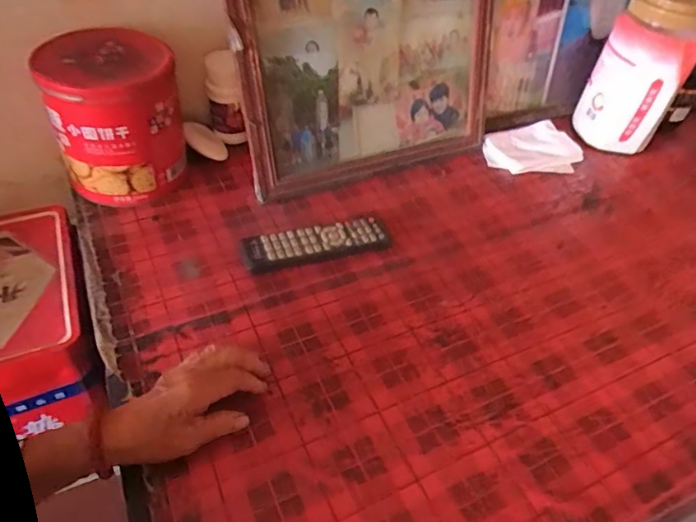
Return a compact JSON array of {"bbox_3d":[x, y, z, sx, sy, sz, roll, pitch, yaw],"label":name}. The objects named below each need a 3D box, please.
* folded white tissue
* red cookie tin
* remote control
[{"bbox_3d":[0.296,-0.183,0.813,0.158,0.010,0.108,-7,59,-8],"label":"folded white tissue"},{"bbox_3d":[-0.273,-0.171,0.608,0.134,0.168,0.119,-6,46,-12],"label":"red cookie tin"},{"bbox_3d":[-0.036,-0.022,0.609,0.179,0.023,0.050,-8,47,-15],"label":"remote control"}]

